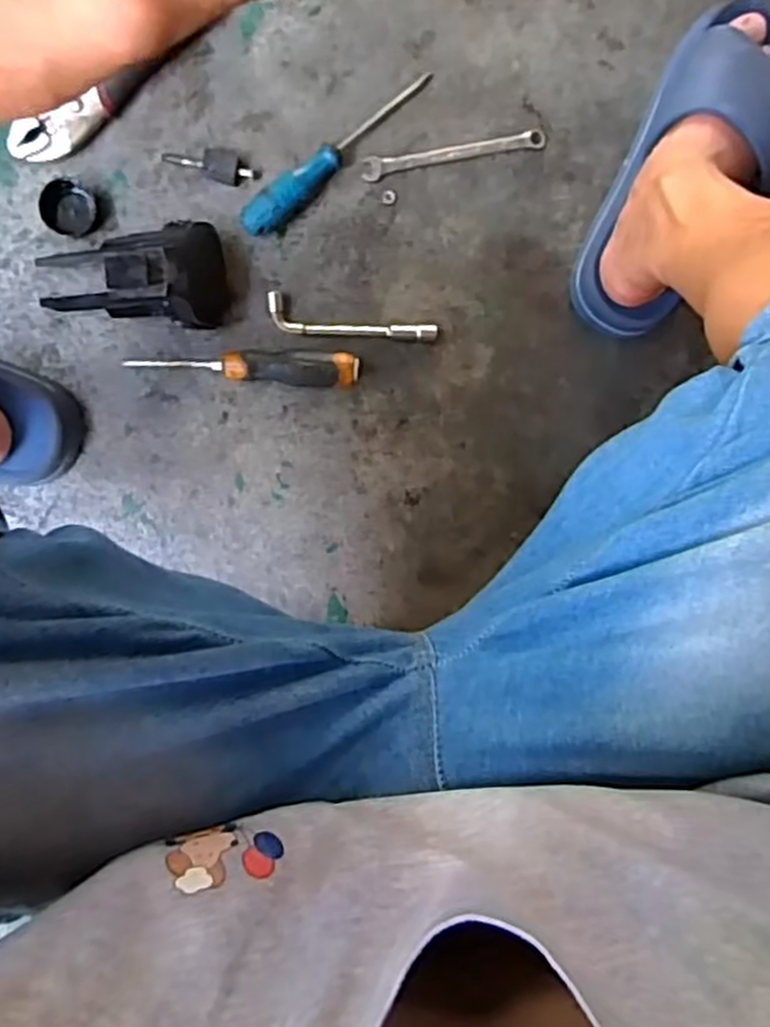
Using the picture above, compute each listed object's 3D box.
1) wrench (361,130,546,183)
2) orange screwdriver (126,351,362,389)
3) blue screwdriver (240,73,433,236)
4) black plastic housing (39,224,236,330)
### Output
[{"bbox_3d":[0.060,-0.304,0.644,0.157,0.012,0.019,-11,97,-3],"label":"wrench"},{"bbox_3d":[-0.119,-0.123,0.642,0.191,0.035,0.028,2,96,-5],"label":"orange screwdriver"},{"bbox_3d":[-0.036,-0.297,0.631,0.198,0.024,0.029,-37,97,0],"label":"blue screwdriver"},{"bbox_3d":[-0.204,-0.185,0.609,0.159,0.072,0.081,-7,96,-4],"label":"black plastic housing"}]

